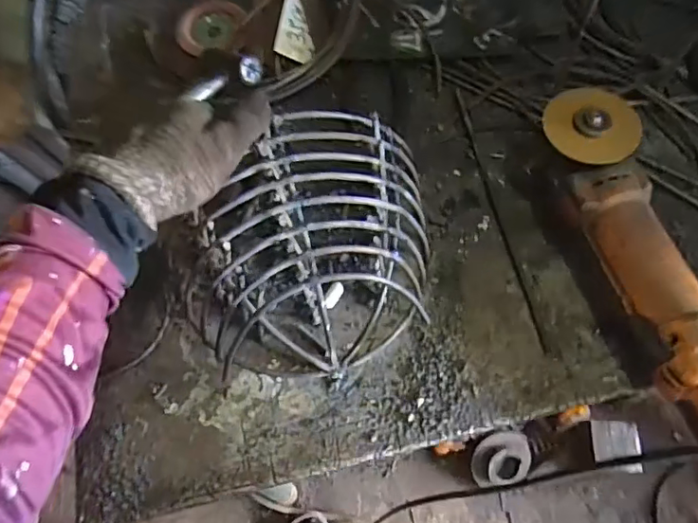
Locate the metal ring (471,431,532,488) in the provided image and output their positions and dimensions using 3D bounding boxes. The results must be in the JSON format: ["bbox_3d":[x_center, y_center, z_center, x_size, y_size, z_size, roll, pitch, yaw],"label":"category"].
[{"bbox_3d":[0.333,0.442,1.202,0.131,0.050,0.127,-2,101,-10],"label":"metal ring"}]

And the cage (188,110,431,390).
[{"bbox_3d":[-0.030,-0.023,0.443,0.194,0.106,0.214,8,65,5],"label":"cage"}]

